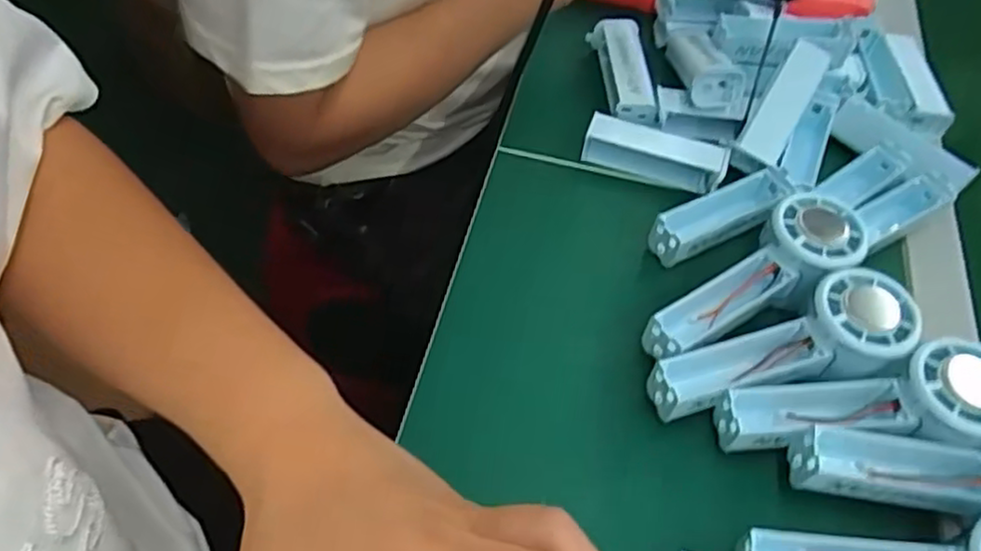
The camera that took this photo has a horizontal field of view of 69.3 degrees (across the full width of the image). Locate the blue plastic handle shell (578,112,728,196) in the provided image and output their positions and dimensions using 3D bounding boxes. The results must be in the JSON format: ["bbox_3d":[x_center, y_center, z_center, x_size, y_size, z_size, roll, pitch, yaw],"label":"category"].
[{"bbox_3d":[0.119,-0.090,0.516,0.100,0.026,0.032,19,55,8],"label":"blue plastic handle shell"}]

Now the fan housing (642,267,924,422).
[{"bbox_3d":[0.164,0.042,0.402,0.157,0.040,0.058,-18,57,0],"label":"fan housing"}]

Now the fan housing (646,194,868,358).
[{"bbox_3d":[0.158,0.003,0.432,0.157,0.047,0.054,-33,63,-8],"label":"fan housing"}]

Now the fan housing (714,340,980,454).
[{"bbox_3d":[0.203,0.069,0.383,0.155,0.032,0.050,-9,54,10],"label":"fan housing"}]

